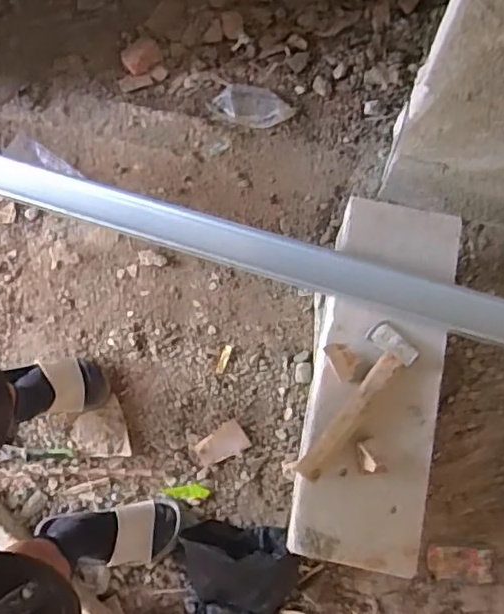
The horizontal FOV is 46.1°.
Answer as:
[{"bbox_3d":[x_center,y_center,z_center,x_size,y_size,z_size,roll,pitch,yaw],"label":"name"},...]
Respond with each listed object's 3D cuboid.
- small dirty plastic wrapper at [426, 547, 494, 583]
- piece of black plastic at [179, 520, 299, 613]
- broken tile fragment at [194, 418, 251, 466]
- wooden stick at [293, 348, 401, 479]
[{"bbox_3d":[0.384,0.475,1.090,0.115,0.012,0.058,3,76,2],"label":"small dirty plastic wrapper"},{"bbox_3d":[-0.026,0.472,1.061,0.208,0.117,0.148,7,76,3],"label":"piece of black plastic"},{"bbox_3d":[-0.058,0.269,1.155,0.097,0.007,0.059,-31,77,-6],"label":"broken tile fragment"},{"bbox_3d":[0.153,0.168,0.923,0.034,0.030,0.237,37,82,8],"label":"wooden stick"}]

